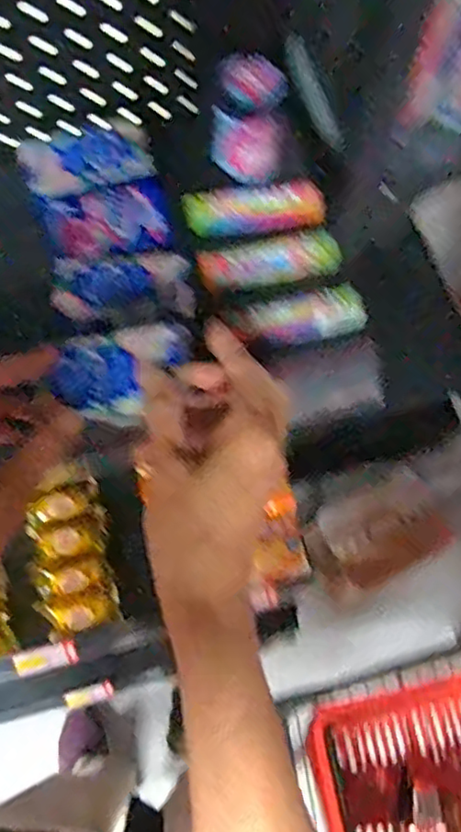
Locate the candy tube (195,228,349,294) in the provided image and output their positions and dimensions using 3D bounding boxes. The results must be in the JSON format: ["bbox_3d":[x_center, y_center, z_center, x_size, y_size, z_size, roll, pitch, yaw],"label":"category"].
[{"bbox_3d":[0.031,-0.119,0.475,0.110,0.028,0.033,-15,70,-5],"label":"candy tube"}]

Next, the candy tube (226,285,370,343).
[{"bbox_3d":[0.050,-0.073,0.462,0.101,0.030,0.027,-13,70,-4],"label":"candy tube"}]

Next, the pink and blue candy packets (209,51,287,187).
[{"bbox_3d":[0.015,-0.224,0.475,0.057,0.092,0.034,4,70,2],"label":"pink and blue candy packets"}]

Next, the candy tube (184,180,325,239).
[{"bbox_3d":[0.020,-0.162,0.495,0.110,0.028,0.026,-9,70,-2],"label":"candy tube"}]

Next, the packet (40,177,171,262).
[{"bbox_3d":[-0.096,-0.154,0.483,0.092,0.026,0.076,-15,70,-5],"label":"packet"}]

